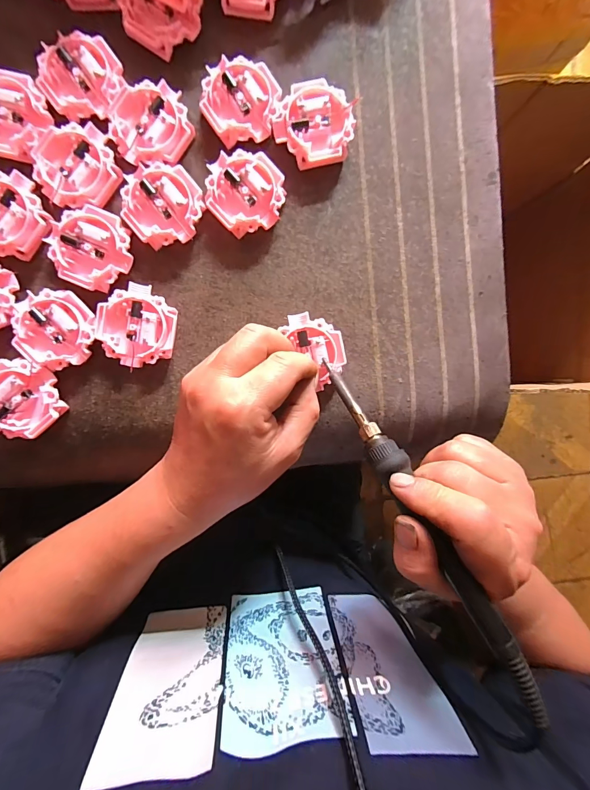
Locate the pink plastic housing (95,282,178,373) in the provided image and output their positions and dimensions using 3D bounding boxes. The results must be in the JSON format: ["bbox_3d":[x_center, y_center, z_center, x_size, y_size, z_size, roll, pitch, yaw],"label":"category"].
[{"bbox_3d":[-0.111,-0.048,0.247,0.050,0.012,0.055,9,92,-3],"label":"pink plastic housing"}]

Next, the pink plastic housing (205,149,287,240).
[{"bbox_3d":[-0.034,-0.141,0.247,0.051,0.012,0.054,0,93,-3],"label":"pink plastic housing"}]

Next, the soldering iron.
[{"bbox_3d":[0.067,0.060,0.200,0.020,0.017,0.205,-28,67,1],"label":"soldering iron"}]

